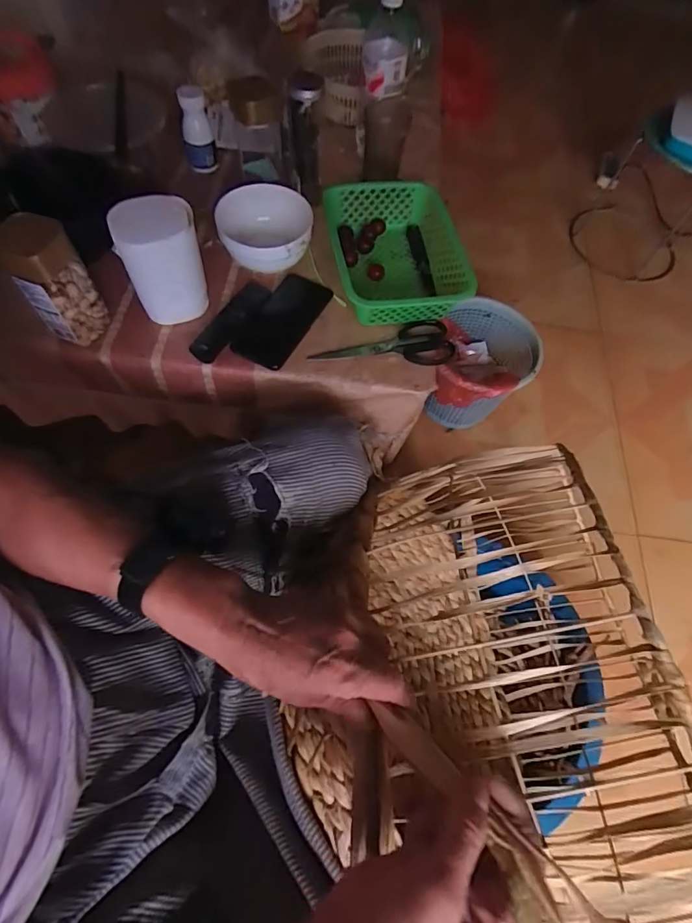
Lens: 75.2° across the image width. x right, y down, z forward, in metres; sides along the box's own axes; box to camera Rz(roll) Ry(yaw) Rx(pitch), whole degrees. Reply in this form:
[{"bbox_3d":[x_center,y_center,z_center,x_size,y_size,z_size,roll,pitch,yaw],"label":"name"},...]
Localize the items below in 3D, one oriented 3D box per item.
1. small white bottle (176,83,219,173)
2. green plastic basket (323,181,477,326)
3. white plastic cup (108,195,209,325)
[{"bbox_3d":[-0.243,-0.535,0.732,0.048,0.120,0.044,-14,67,-11],"label":"small white bottle"},{"bbox_3d":[0.078,-0.304,0.672,0.186,0.072,0.245,-7,65,-7],"label":"green plastic basket"},{"bbox_3d":[-0.229,-0.252,0.571,0.091,0.124,0.085,2,65,-3],"label":"white plastic cup"}]

